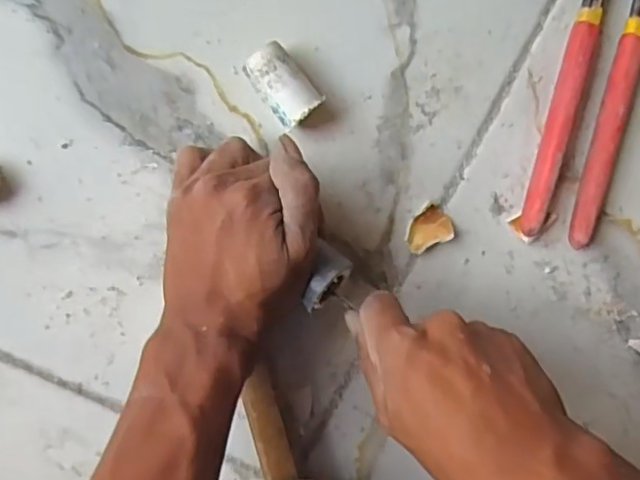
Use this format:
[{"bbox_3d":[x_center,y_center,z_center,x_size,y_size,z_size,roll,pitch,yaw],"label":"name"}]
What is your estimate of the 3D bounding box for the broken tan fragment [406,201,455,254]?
[{"bbox_3d":[0.066,-0.005,0.380,0.025,0.011,0.031,35,91,-9],"label":"broken tan fragment"}]

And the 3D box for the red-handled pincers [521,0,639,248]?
[{"bbox_3d":[0.168,-0.109,0.378,0.043,0.023,0.218,13,94,-8],"label":"red-handled pincers"}]

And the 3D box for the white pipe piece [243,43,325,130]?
[{"bbox_3d":[-0.022,-0.085,0.350,0.026,0.026,0.043,-41,99,-2],"label":"white pipe piece"}]

